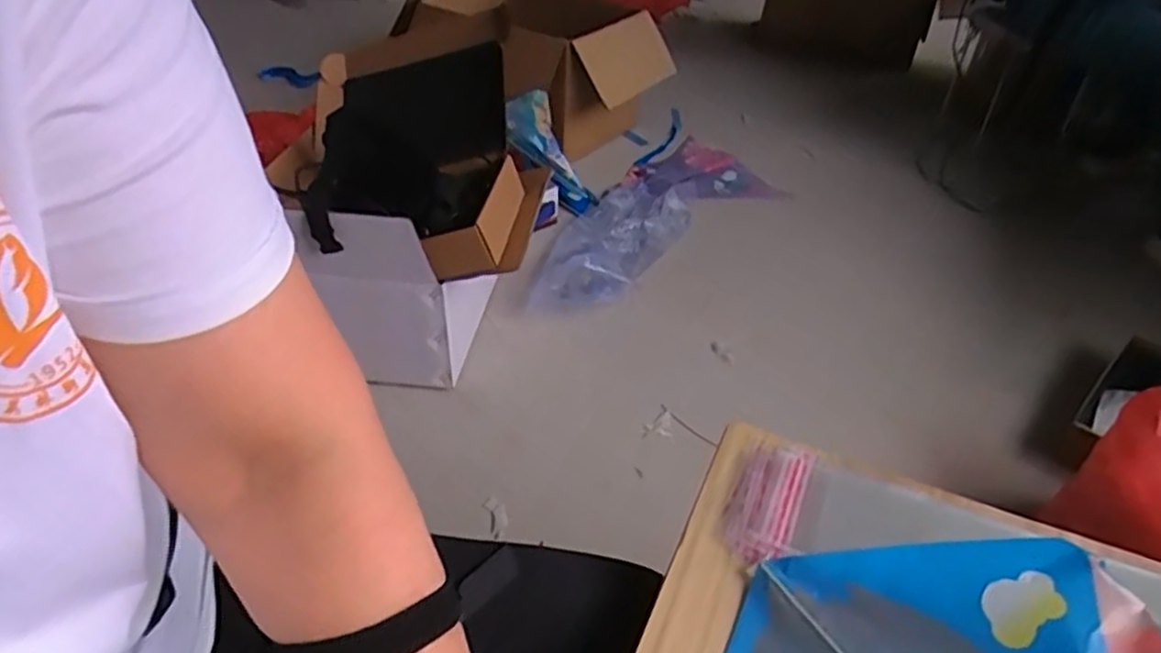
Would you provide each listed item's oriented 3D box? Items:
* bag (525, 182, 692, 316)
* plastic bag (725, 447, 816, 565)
[{"bbox_3d":[0.076,-0.220,1.765,0.265,0.116,0.653,21,42,20],"label":"bag"},{"bbox_3d":[0.139,0.130,0.542,0.052,0.013,0.113,13,40,15],"label":"plastic bag"}]

